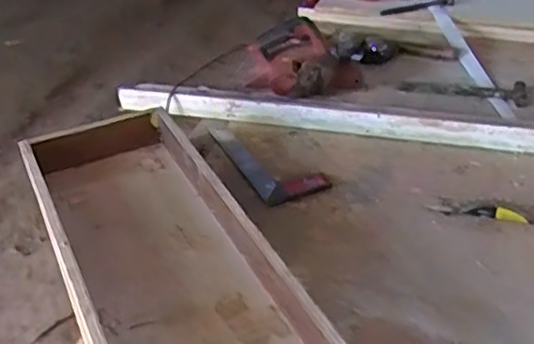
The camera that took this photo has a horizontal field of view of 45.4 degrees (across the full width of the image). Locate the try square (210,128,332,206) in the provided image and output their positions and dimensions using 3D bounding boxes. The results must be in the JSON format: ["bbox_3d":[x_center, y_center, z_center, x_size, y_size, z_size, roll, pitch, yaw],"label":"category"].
[{"bbox_3d":[-0.005,-0.028,1.216,0.113,0.019,0.305,-19,36,-18],"label":"try square"}]

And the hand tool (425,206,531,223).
[{"bbox_3d":[0.341,0.067,1.038,0.150,0.011,0.024,2,35,12],"label":"hand tool"}]

